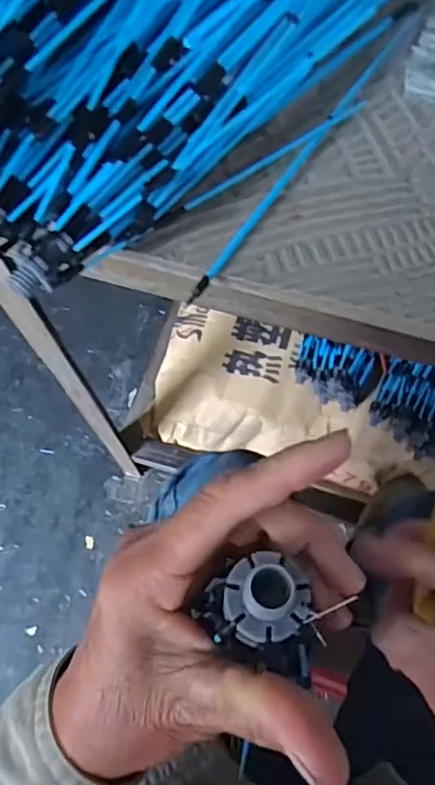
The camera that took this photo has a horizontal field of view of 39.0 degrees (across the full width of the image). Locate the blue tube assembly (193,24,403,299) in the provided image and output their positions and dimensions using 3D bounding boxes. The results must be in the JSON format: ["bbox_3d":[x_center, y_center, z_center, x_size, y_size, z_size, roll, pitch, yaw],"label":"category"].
[{"bbox_3d":[0.050,-0.144,0.366,0.012,0.012,0.233,32,73,13],"label":"blue tube assembly"}]

